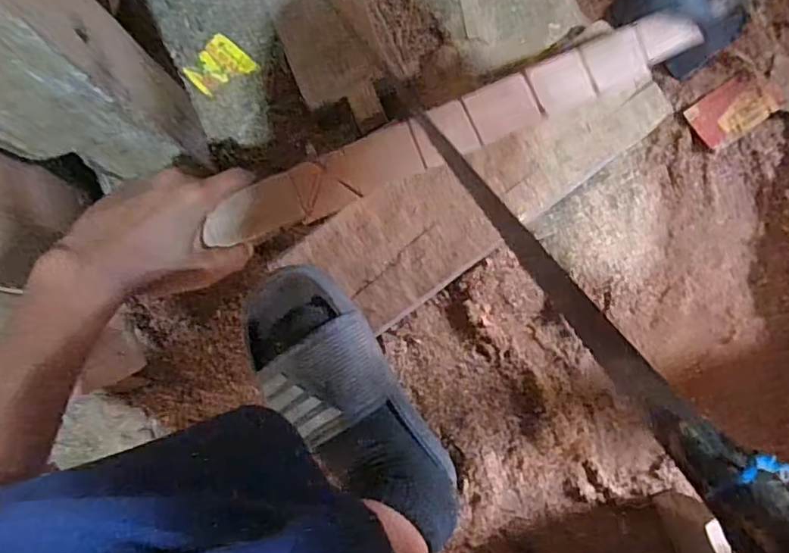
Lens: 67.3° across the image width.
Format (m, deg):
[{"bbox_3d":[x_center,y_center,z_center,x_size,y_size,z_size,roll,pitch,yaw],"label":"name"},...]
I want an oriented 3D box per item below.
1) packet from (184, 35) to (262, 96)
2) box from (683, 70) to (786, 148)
[{"bbox_3d":[-0.184,-0.219,0.626,0.058,0.005,0.059,42,86,6],"label":"packet"},{"bbox_3d":[0.349,-0.173,0.610,0.091,0.010,0.052,-34,83,-3],"label":"box"}]

